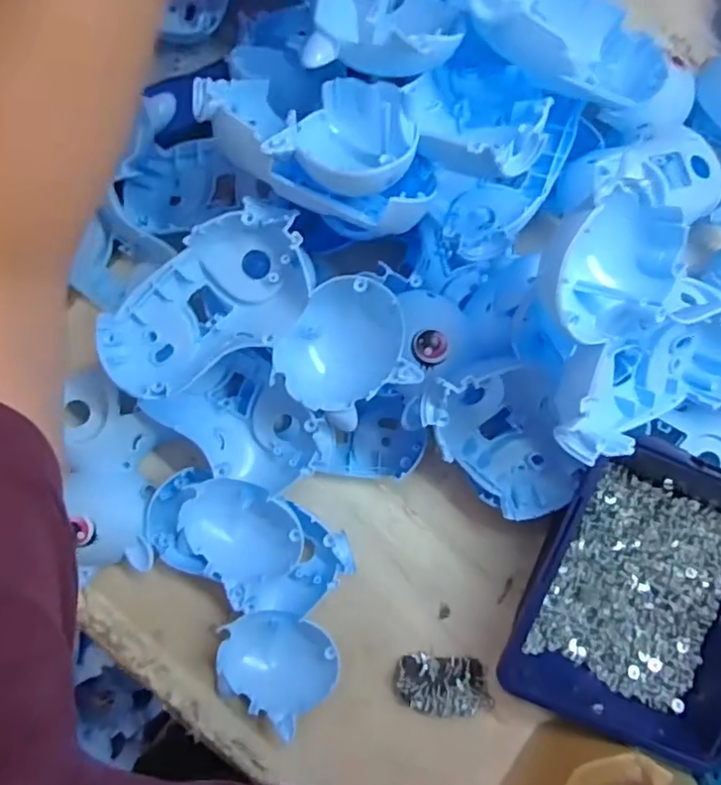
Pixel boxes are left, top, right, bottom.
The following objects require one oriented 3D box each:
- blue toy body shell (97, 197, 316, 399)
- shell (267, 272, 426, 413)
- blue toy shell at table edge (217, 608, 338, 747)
[{"bbox_3d":[-0.084,-0.047,0.332,0.122,0.039,0.070,-27,88,-4],"label":"blue toy body shell"},{"bbox_3d":[-0.010,-0.026,0.329,0.073,0.026,0.064,-23,88,-4],"label":"shell"},{"bbox_3d":[-0.052,0.165,0.381,0.070,0.028,0.064,26,85,-1],"label":"blue toy shell at table edge"}]

